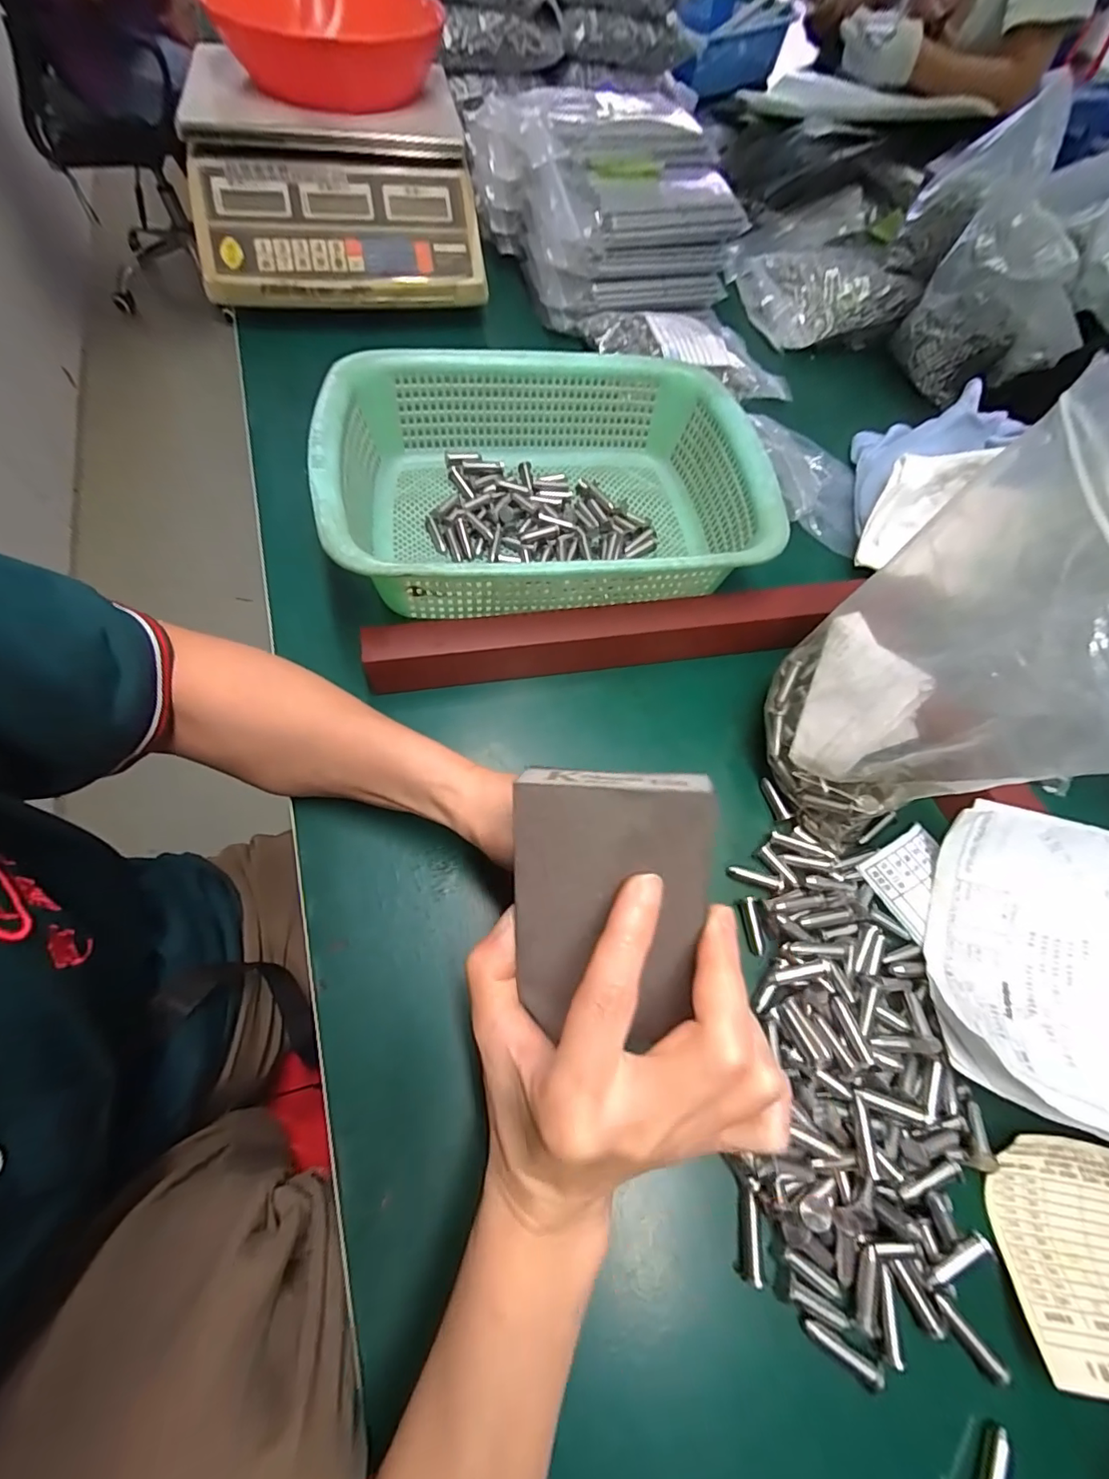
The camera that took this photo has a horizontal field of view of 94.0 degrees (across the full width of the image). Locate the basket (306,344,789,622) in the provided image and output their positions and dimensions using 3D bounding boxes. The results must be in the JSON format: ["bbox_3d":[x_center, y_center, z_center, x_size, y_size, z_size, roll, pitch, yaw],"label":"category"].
[{"bbox_3d":[-0.006,-0.185,0.381,0.288,0.093,0.221,-7,65,-6],"label":"basket"}]

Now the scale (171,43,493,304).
[{"bbox_3d":[-0.219,-0.563,0.526,0.261,0.103,0.241,-9,65,-7],"label":"scale"}]

